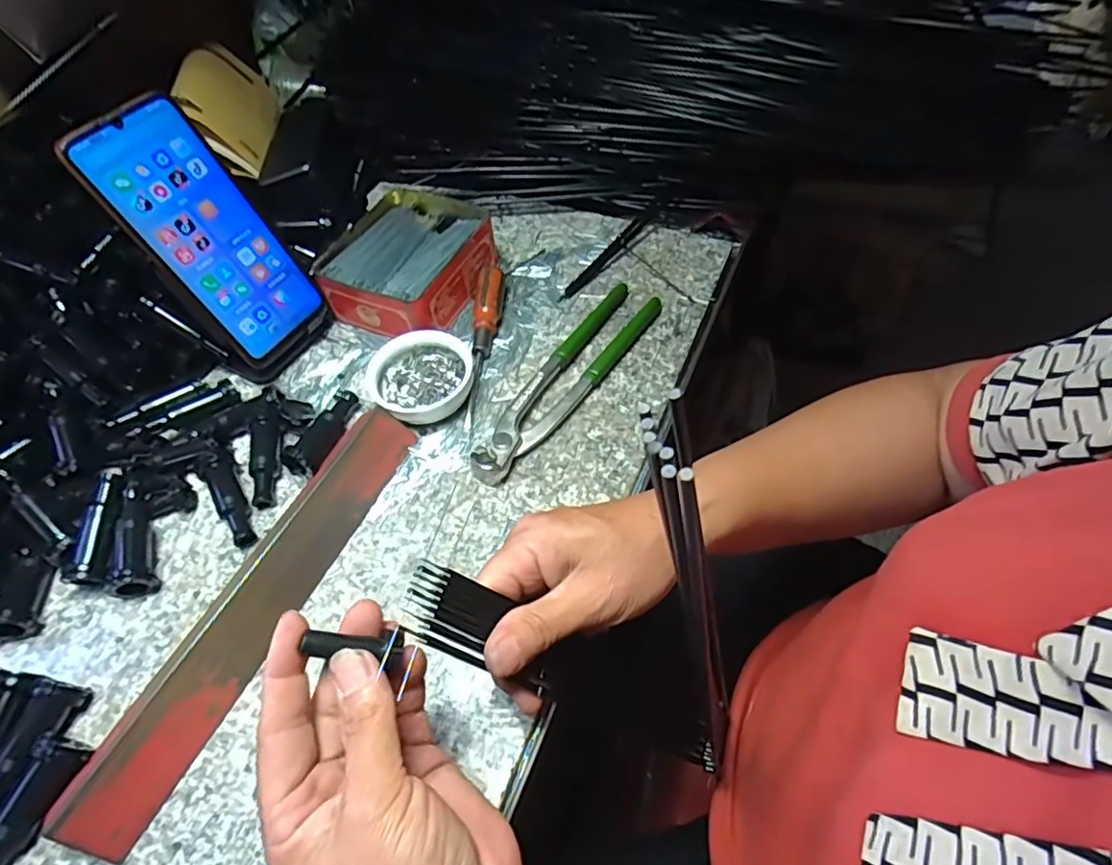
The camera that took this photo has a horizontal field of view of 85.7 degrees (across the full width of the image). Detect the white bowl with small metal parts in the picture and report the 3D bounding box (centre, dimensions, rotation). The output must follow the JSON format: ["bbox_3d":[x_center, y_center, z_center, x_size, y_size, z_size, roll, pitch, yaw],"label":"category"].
[{"bbox_3d":[-0.094,-0.038,0.423,0.071,0.024,0.064,-23,56,-12],"label":"white bowl with small metal parts"}]

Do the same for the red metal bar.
[{"bbox_3d":[-0.165,0.089,0.340,0.036,0.027,0.258,18,58,16],"label":"red metal bar"}]

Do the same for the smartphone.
[{"bbox_3d":[-0.229,-0.131,0.398,0.007,0.160,0.081,8,52,40],"label":"smartphone"}]

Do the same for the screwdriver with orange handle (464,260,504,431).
[{"bbox_3d":[-0.054,-0.069,0.442,0.020,0.020,0.139,1,55,5],"label":"screwdriver with orange handle"}]

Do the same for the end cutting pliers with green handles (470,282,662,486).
[{"bbox_3d":[0.007,-0.042,0.424,0.042,0.017,0.196,28,61,22],"label":"end cutting pliers with green handles"}]

